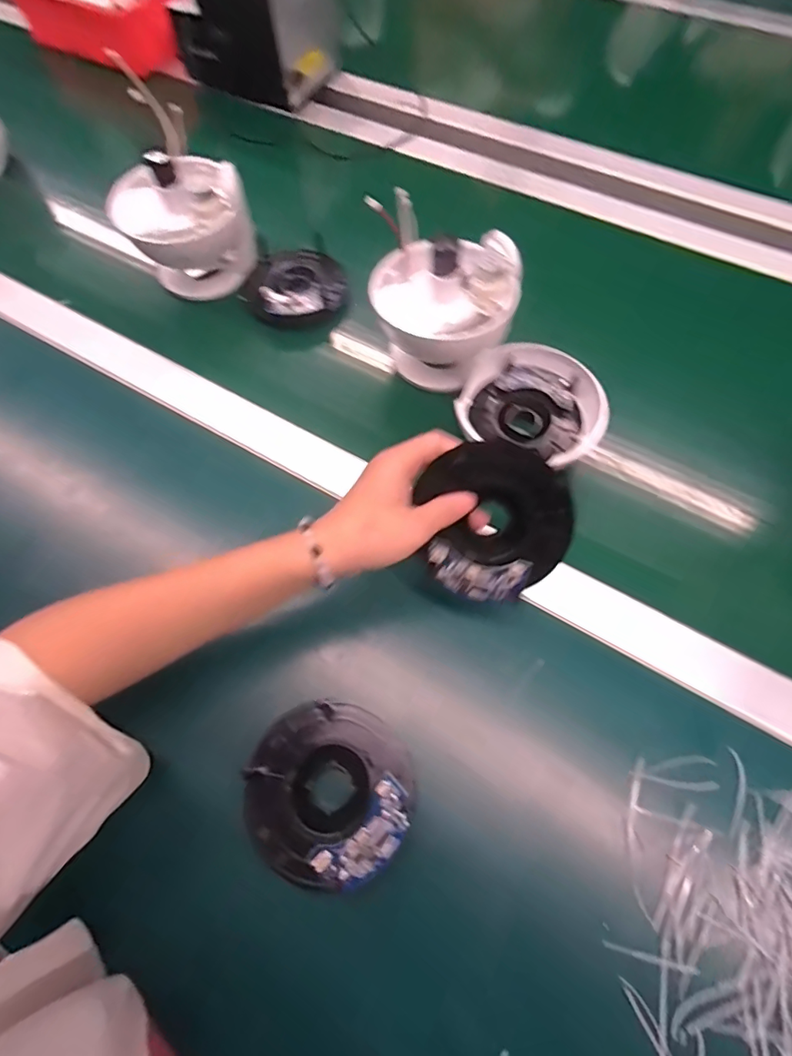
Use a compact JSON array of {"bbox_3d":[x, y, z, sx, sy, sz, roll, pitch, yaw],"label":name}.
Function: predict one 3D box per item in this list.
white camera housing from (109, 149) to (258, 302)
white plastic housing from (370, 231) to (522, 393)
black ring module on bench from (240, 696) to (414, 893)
[{"bbox_3d":[-0.206,-0.301,0.496,0.119,0.109,0.101,-23,67,-8],"label":"white camera housing"},{"bbox_3d":[0.040,-0.185,0.439,0.118,0.126,0.097,16,69,9],"label":"white plastic housing"},{"bbox_3d":[-0.042,0.167,0.319,0.104,0.038,0.105,31,72,14],"label":"black ring module on bench"}]

